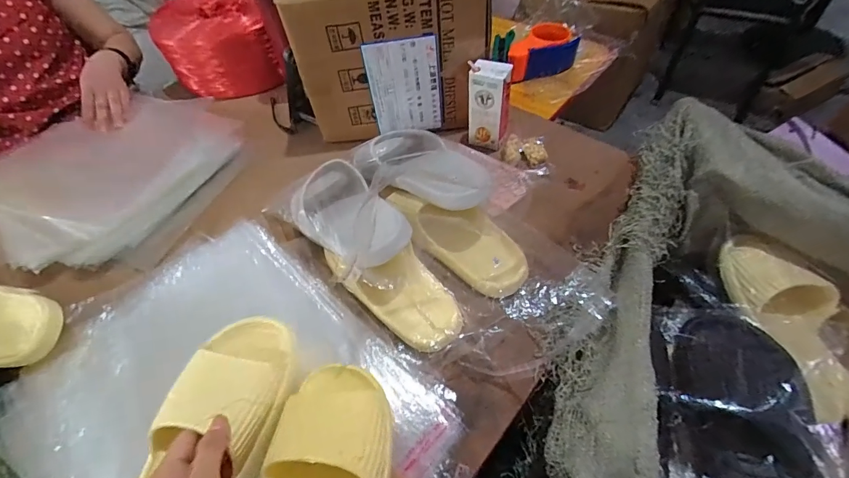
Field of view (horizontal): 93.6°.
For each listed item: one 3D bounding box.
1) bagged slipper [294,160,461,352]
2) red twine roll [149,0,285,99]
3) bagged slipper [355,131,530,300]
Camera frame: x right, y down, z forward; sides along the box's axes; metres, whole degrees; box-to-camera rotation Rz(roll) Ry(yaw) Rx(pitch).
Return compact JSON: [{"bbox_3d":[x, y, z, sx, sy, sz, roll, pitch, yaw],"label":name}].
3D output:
[{"bbox_3d":[-0.067,0.004,0.486,0.103,0.080,0.299,-35,75,-19],"label":"bagged slipper"},{"bbox_3d":[-0.429,-0.420,0.852,0.199,0.148,0.189,-3,53,4],"label":"red twine roll"},{"bbox_3d":[0.029,-0.049,0.529,0.112,0.079,0.281,-36,78,-20],"label":"bagged slipper"}]

